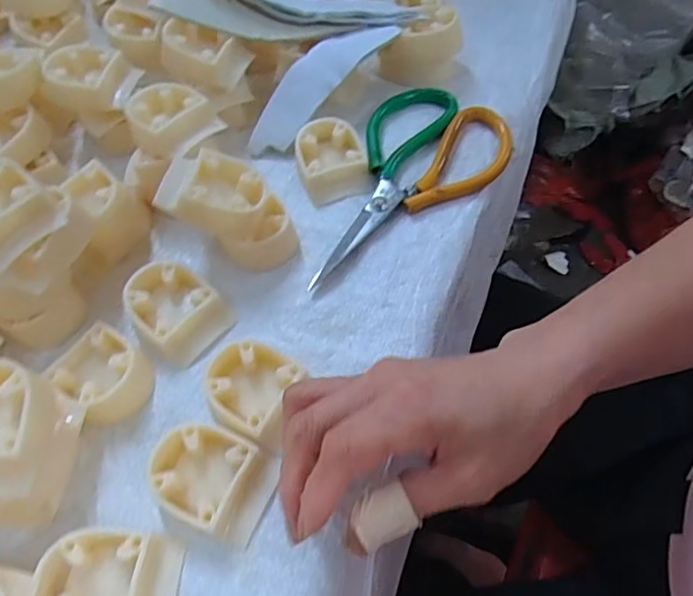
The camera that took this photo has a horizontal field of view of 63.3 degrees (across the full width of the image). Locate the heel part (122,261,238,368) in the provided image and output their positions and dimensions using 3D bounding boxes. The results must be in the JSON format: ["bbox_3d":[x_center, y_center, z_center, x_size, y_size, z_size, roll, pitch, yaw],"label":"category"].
[{"bbox_3d":[-0.101,0.006,0.335,0.058,0.022,0.045,39,68,24],"label":"heel part"}]

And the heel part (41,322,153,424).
[{"bbox_3d":[-0.137,0.044,0.317,0.050,0.021,0.043,34,66,22],"label":"heel part"}]

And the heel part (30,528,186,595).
[{"bbox_3d":[-0.109,0.131,0.257,0.059,0.019,0.044,2,58,5],"label":"heel part"}]

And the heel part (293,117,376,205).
[{"bbox_3d":[-0.010,-0.098,0.392,0.047,0.021,0.057,-17,59,-7],"label":"heel part"}]

